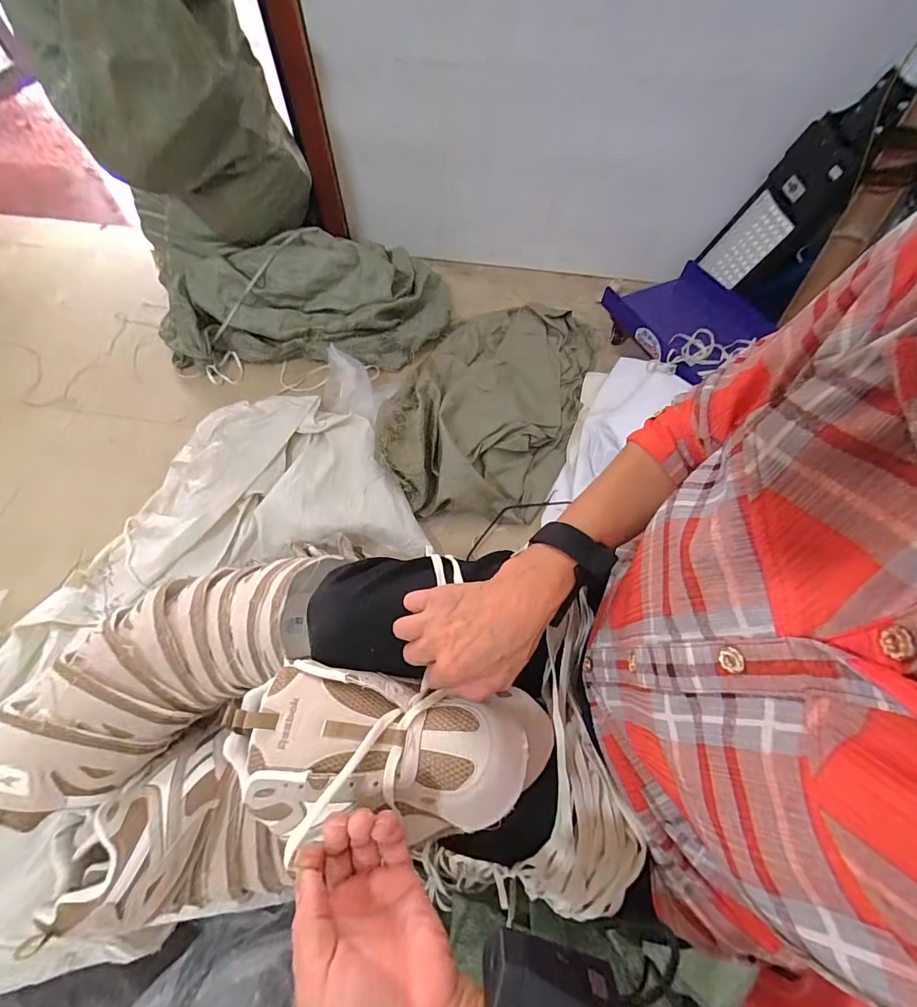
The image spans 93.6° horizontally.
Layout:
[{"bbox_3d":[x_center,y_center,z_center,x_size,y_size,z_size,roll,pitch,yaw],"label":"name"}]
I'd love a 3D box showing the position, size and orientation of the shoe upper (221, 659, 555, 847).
[{"bbox_3d":[-0.055,0.190,0.331,0.243,0.057,0.110,5,61,0],"label":"shoe upper"}]

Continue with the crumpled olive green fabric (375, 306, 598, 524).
[{"bbox_3d":[0.085,-0.271,1.032,0.399,0.124,0.675,16,62,8],"label":"crumpled olive green fabric"}]

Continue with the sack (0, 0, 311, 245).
[{"bbox_3d":[-0.558,-0.818,0.878,0.306,0.582,0.369,-3,61,-2],"label":"sack"}]

